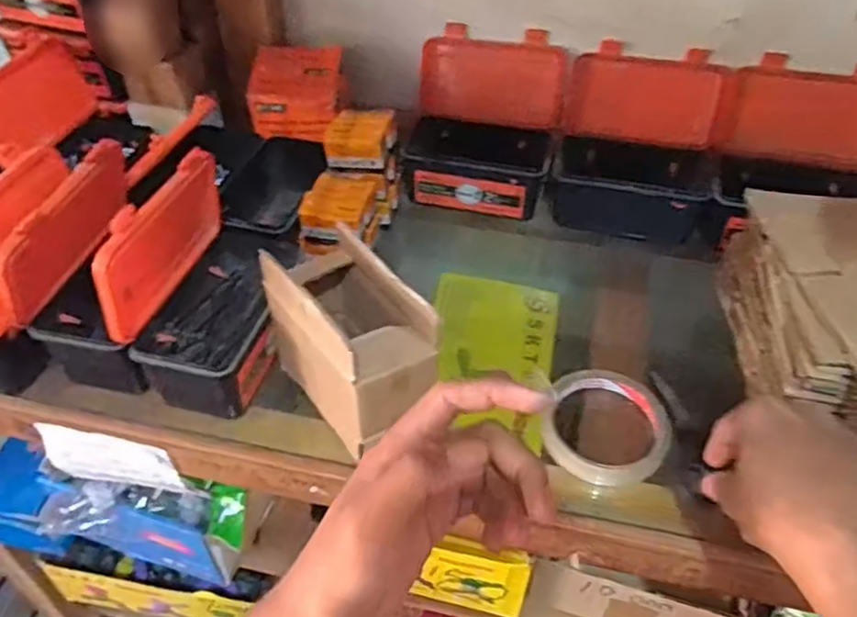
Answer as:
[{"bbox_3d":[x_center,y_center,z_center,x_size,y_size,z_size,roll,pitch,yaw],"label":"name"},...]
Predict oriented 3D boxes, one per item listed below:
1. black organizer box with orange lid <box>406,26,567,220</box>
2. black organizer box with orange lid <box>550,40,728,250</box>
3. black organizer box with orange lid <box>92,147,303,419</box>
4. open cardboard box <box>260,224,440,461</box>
[{"bbox_3d":[0.053,-0.183,0.675,0.144,0.132,0.122,11,45,10],"label":"black organizer box with orange lid"},{"bbox_3d":[0.199,-0.156,0.653,0.144,0.133,0.128,15,46,15],"label":"black organizer box with orange lid"},{"bbox_3d":[-0.157,-0.027,0.505,0.084,0.143,0.162,5,44,4],"label":"black organizer box with orange lid"},{"bbox_3d":[-0.056,0.015,0.471,0.069,0.097,0.135,-27,50,-25],"label":"open cardboard box"}]

